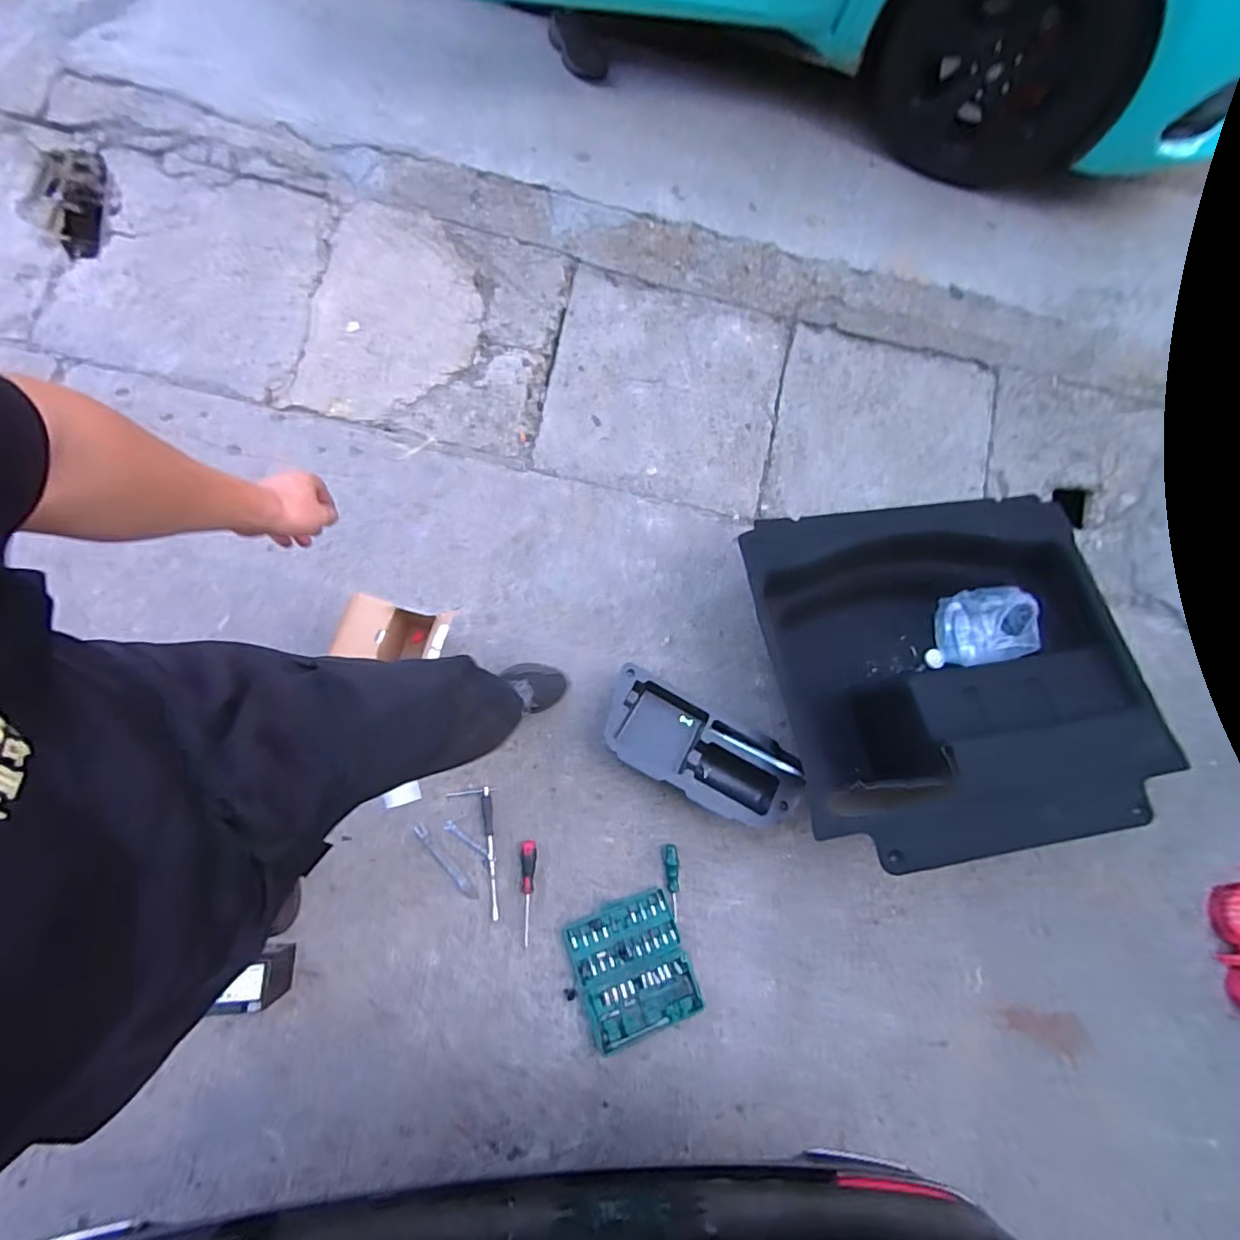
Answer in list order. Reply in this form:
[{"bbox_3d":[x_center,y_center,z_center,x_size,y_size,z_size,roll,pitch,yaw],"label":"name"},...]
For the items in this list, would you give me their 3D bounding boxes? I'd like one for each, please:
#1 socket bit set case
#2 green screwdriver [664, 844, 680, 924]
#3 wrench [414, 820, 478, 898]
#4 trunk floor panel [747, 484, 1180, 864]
[{"bbox_3d":[0.029,0.735,1.217,0.230,0.031,0.251,-18,77,-15],"label":"socket bit set case"},{"bbox_3d":[0.119,0.585,1.284,0.033,0.029,0.155,0,73,-10],"label":"green screwdriver"},{"bbox_3d":[-0.379,0.526,1.251,0.026,0.006,0.200,-41,81,-12],"label":"wrench"},{"bbox_3d":[0.715,0.121,1.342,0.752,0.251,0.753,-6,74,-11],"label":"trunk floor panel"}]

